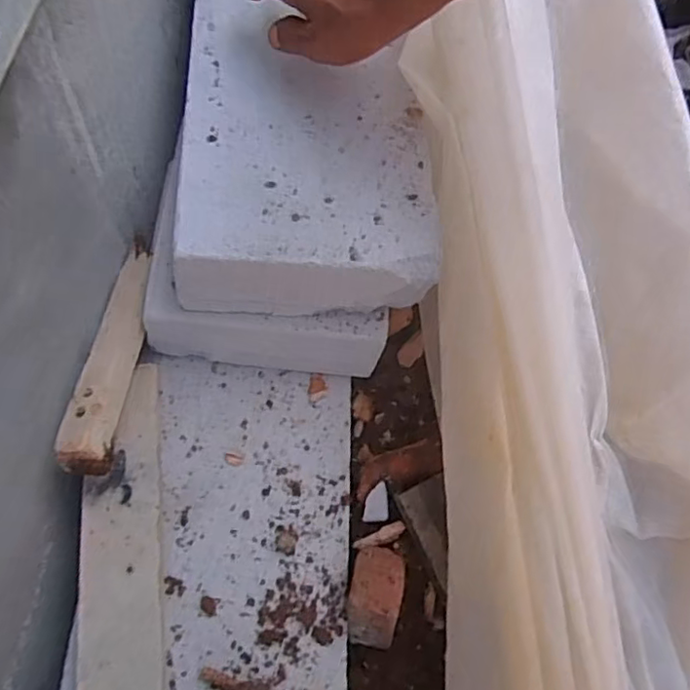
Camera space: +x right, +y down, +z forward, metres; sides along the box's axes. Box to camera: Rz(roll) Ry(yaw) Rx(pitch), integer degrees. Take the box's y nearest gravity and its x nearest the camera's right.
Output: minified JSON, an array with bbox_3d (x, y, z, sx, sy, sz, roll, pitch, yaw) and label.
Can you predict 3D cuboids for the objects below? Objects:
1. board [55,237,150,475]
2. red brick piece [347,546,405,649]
[{"bbox_3d":[-0.186,-0.012,0.499,0.036,0.021,0.272,-1,44,-5],"label":"board"},{"bbox_3d":[0.024,0.198,0.487,0.042,0.071,0.074,9,62,1],"label":"red brick piece"}]

